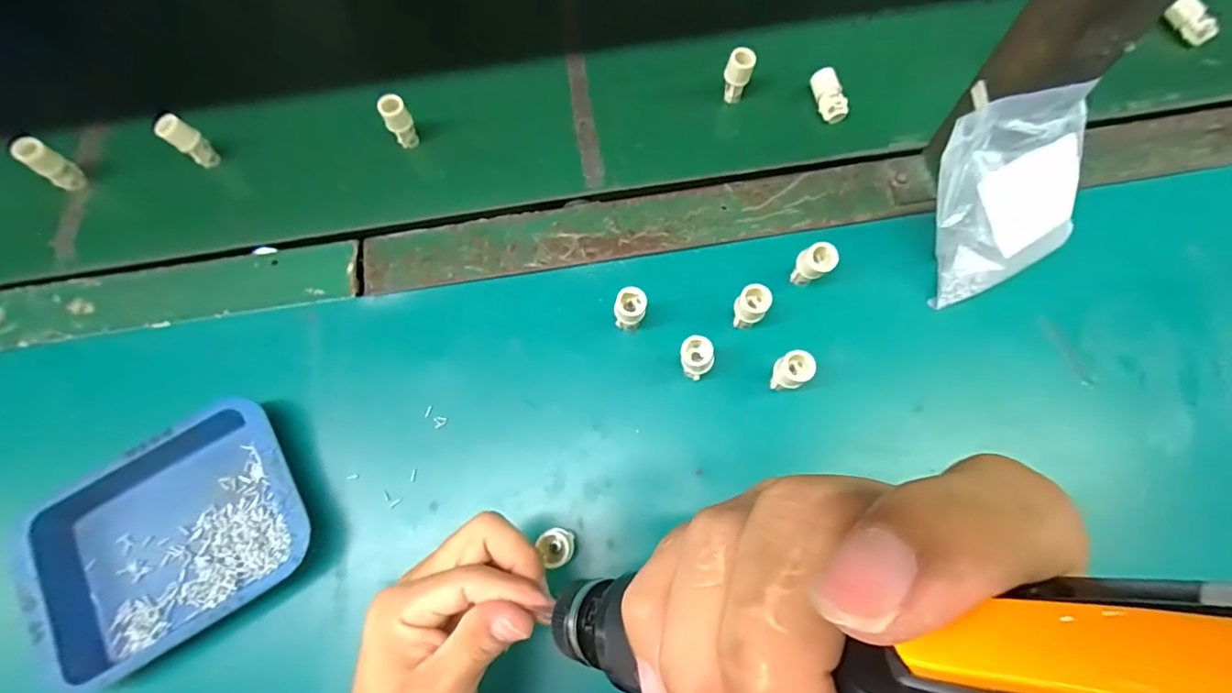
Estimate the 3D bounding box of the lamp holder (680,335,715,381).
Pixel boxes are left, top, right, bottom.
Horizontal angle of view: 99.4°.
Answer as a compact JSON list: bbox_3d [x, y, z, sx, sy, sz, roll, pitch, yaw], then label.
[{"bbox_3d":[0.051,0.009,0.337,0.020,0.039,0.021,-1,71,2],"label":"lamp holder"}]

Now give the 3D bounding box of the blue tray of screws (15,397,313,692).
[{"bbox_3d":[-0.271,0.116,0.323,0.158,0.033,0.121,-32,73,-8],"label":"blue tray of screws"}]

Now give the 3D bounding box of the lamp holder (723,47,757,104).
[{"bbox_3d":[0.099,-0.218,0.423,0.021,0.039,0.019,16,72,8],"label":"lamp holder"}]

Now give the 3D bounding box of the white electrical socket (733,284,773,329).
[{"bbox_3d":[0.090,-0.025,0.347,0.020,0.037,0.020,-1,71,2],"label":"white electrical socket"}]

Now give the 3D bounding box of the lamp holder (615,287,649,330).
[{"bbox_3d":[0.010,-0.023,0.348,0.019,0.036,0.019,-1,71,2],"label":"lamp holder"}]

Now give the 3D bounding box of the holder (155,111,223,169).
[{"bbox_3d":[-0.339,-0.161,0.416,0.019,0.050,0.021,35,76,13],"label":"holder"}]

